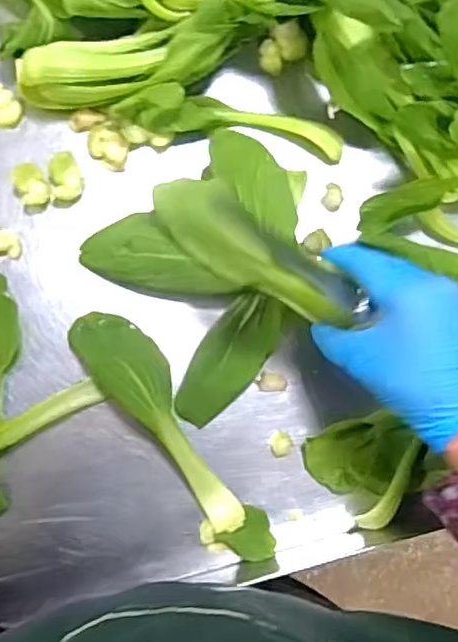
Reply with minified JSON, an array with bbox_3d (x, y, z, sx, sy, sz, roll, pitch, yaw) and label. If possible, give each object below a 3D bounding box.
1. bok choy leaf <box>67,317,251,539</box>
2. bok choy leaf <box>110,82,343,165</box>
[{"bbox_3d":[-0.045,0.066,0.428,0.045,0.024,0.172,-35,90,-10],"label":"bok choy leaf"},{"bbox_3d":[0.004,-0.147,0.461,0.168,0.032,0.030,6,83,-7],"label":"bok choy leaf"}]

